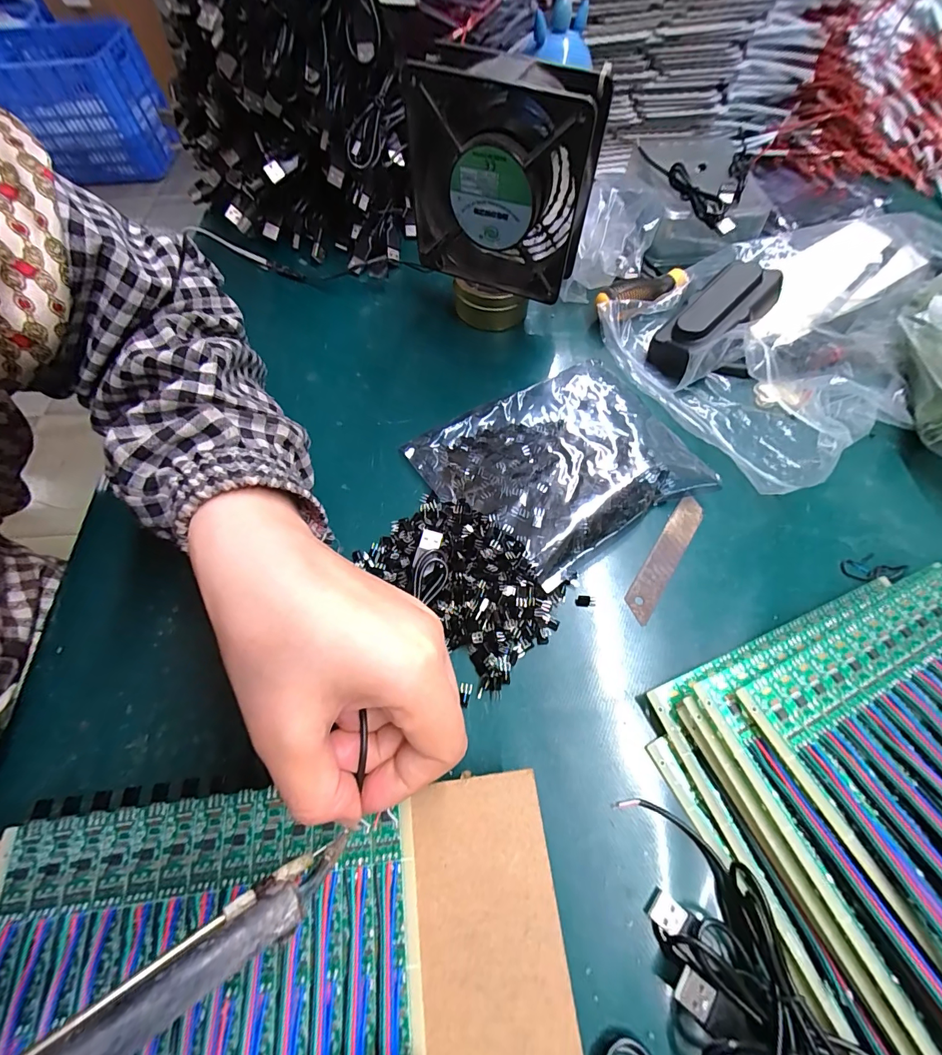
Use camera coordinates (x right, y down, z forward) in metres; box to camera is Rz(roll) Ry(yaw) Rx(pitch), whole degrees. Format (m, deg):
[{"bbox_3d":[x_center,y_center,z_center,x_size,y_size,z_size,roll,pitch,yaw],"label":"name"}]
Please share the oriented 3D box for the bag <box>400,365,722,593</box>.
[{"bbox_3d":[0.056,-0.046,0.289,0.155,0.034,0.138,-30,66,-14],"label":"bag"}]

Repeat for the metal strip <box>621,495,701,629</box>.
[{"bbox_3d":[0.124,0.018,0.273,0.017,0.004,0.092,32,68,16],"label":"metal strip"}]

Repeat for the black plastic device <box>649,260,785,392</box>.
[{"bbox_3d":[0.187,-0.159,0.329,0.055,0.032,0.115,42,87,19],"label":"black plastic device"}]

